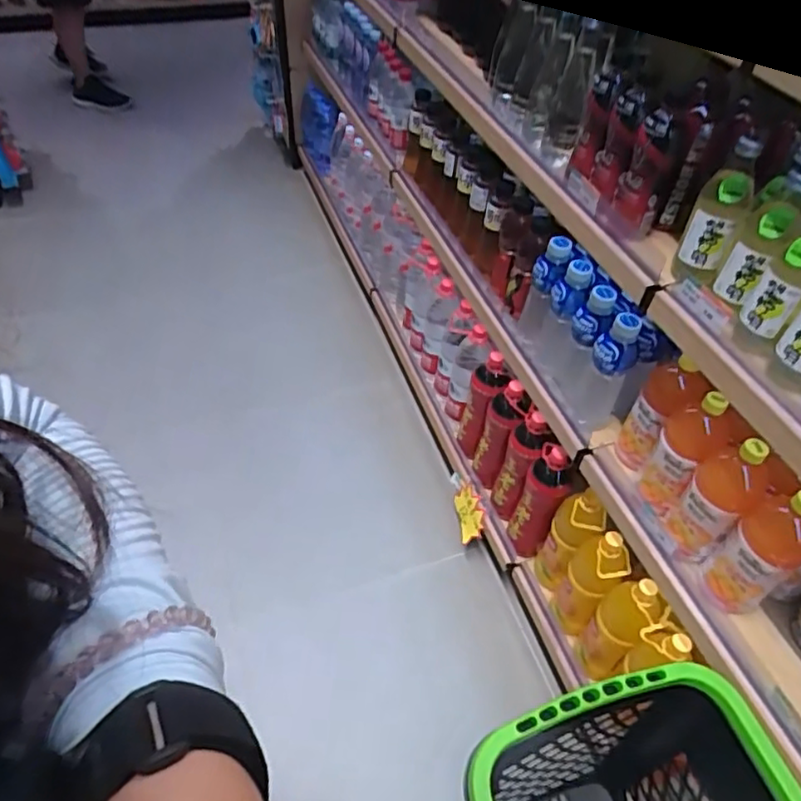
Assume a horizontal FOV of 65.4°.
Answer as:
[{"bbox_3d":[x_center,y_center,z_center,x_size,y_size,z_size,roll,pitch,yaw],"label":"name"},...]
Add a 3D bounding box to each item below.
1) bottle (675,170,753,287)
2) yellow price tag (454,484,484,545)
[{"bbox_3d":[0.368,-0.199,0.747,0.058,0.135,0.055,25,51,19],"label":"bottle"},{"bbox_3d":[0.164,0.269,1.489,0.009,0.074,0.130,17,53,-40],"label":"yellow price tag"}]

